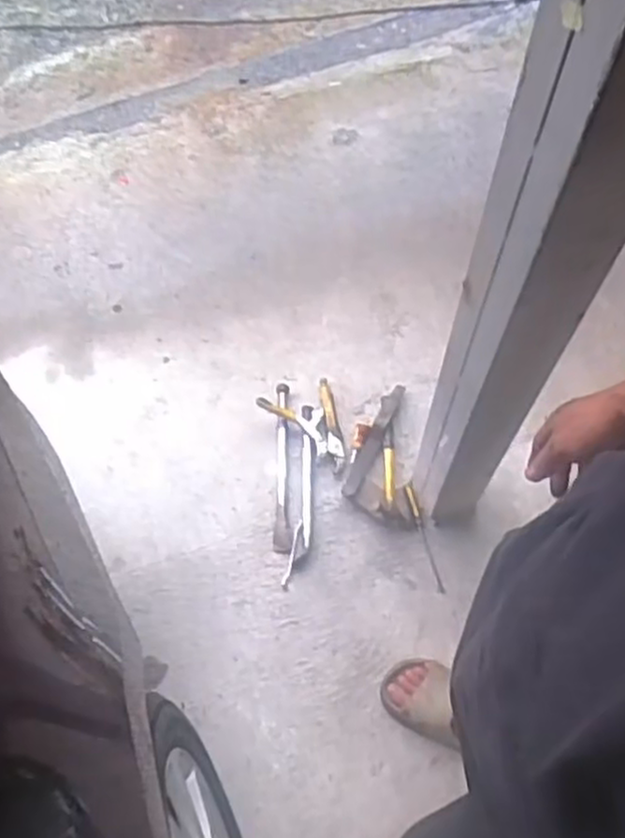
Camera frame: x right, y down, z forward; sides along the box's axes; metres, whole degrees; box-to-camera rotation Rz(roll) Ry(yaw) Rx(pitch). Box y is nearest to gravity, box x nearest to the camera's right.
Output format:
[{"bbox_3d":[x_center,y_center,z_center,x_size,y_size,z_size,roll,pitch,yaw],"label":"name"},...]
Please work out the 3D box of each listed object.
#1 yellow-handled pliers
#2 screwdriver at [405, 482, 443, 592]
[{"bbox_3d":[-0.027,0.006,1.604,0.161,0.024,0.178,-12,67,-3],"label":"yellow-handled pliers"},{"bbox_3d":[0.225,0.243,1.500,0.023,0.019,0.227,-15,74,-5],"label":"screwdriver"}]

